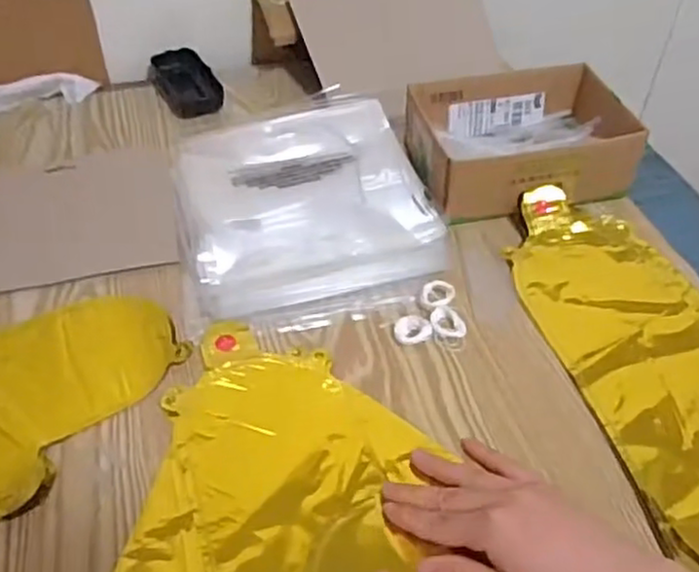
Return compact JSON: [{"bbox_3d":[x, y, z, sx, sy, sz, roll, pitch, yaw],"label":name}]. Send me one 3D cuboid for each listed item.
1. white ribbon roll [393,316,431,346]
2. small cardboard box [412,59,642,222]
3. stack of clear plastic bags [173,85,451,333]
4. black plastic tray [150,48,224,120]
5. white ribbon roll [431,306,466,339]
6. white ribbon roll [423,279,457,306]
[{"bbox_3d":[0.048,0.033,0.518,0.027,0.007,0.023,-10,47,-10],"label":"white ribbon roll"},{"bbox_3d":[0.152,-0.134,0.630,0.188,0.058,0.145,-13,47,-13],"label":"small cardboard box"},{"bbox_3d":[-0.043,-0.082,0.626,0.213,0.023,0.286,-12,47,-11],"label":"stack of clear plastic bags"},{"bbox_3d":[-0.174,-0.220,0.742,0.059,0.021,0.101,-20,49,-19],"label":"black plastic tray"},{"bbox_3d":[0.075,0.028,0.522,0.026,0.009,0.026,0,46,0],"label":"white ribbon roll"},{"bbox_3d":[0.070,0.005,0.540,0.025,0.007,0.023,0,46,0],"label":"white ribbon roll"}]

